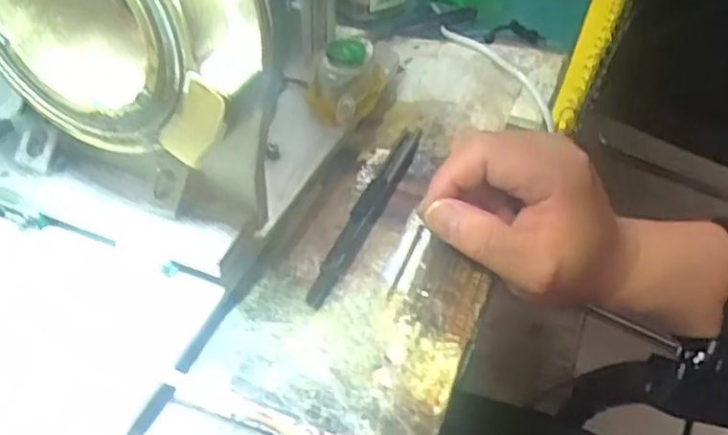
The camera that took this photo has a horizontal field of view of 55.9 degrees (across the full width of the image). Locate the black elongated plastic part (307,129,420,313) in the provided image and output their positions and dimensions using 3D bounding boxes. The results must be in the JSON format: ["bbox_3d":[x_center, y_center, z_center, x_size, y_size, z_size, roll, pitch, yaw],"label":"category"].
[{"bbox_3d":[0.004,-0.007,0.373,0.013,0.008,0.146,17,45,14],"label":"black elongated plastic part"}]

